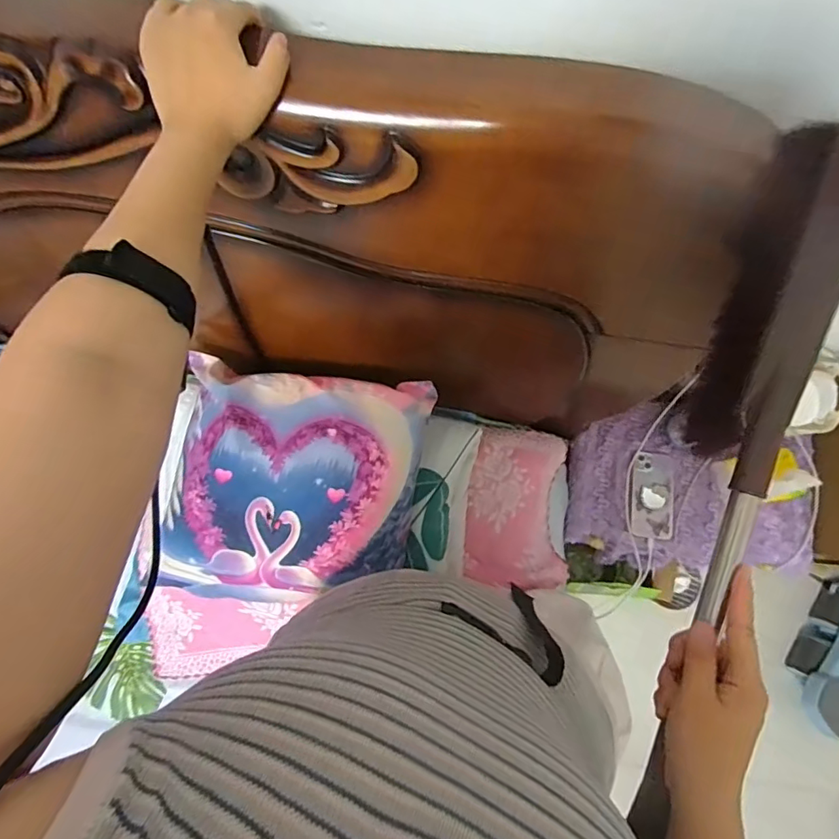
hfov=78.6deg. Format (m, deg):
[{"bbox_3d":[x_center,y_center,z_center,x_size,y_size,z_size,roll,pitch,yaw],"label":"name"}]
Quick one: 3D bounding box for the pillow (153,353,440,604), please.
[{"bbox_3d":[-0.183,0.091,0.700,0.349,0.101,0.309,8,78,1],"label":"pillow"}]

